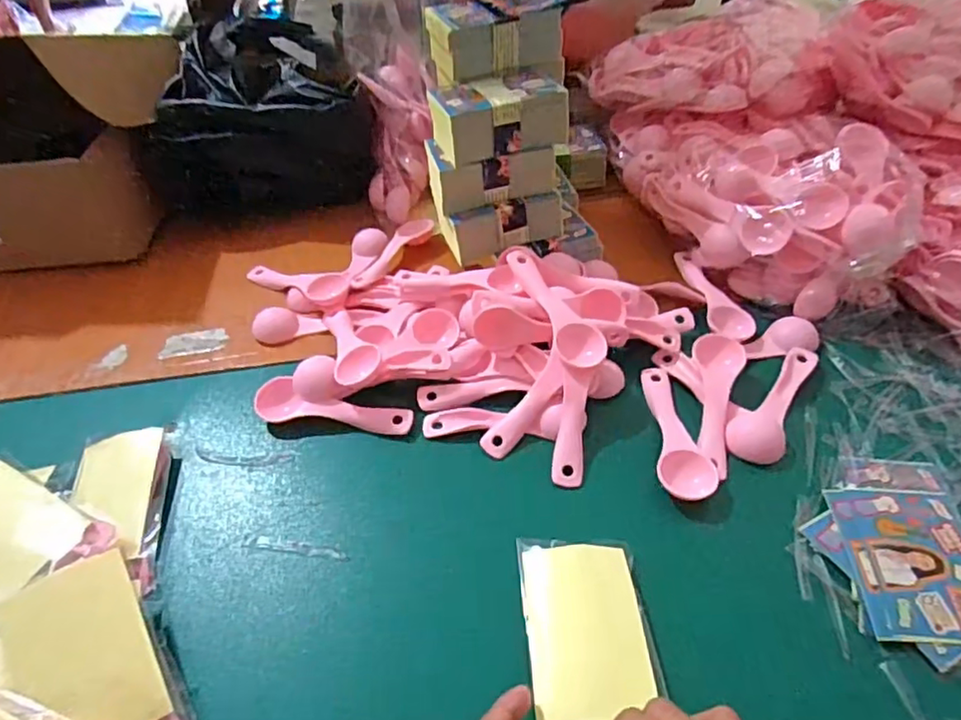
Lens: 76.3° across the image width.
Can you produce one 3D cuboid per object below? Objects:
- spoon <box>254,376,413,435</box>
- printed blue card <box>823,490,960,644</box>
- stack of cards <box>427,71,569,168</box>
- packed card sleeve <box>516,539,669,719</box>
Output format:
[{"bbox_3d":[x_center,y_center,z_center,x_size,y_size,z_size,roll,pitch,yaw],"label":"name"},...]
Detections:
[{"bbox_3d":[-0.105,0.033,0.439,0.112,0.014,0.032,4,47,5],"label":"spoon"},{"bbox_3d":[0.249,0.114,0.350,0.071,0.006,0.091,2,45,7],"label":"printed blue card"},{"bbox_3d":[0.010,-0.189,0.467,0.104,0.040,0.062,-15,48,-12],"label":"stack of cards"},{"bbox_3d":[0.058,0.151,0.318,0.065,0.005,0.127,-6,43,1],"label":"packed card sleeve"}]

